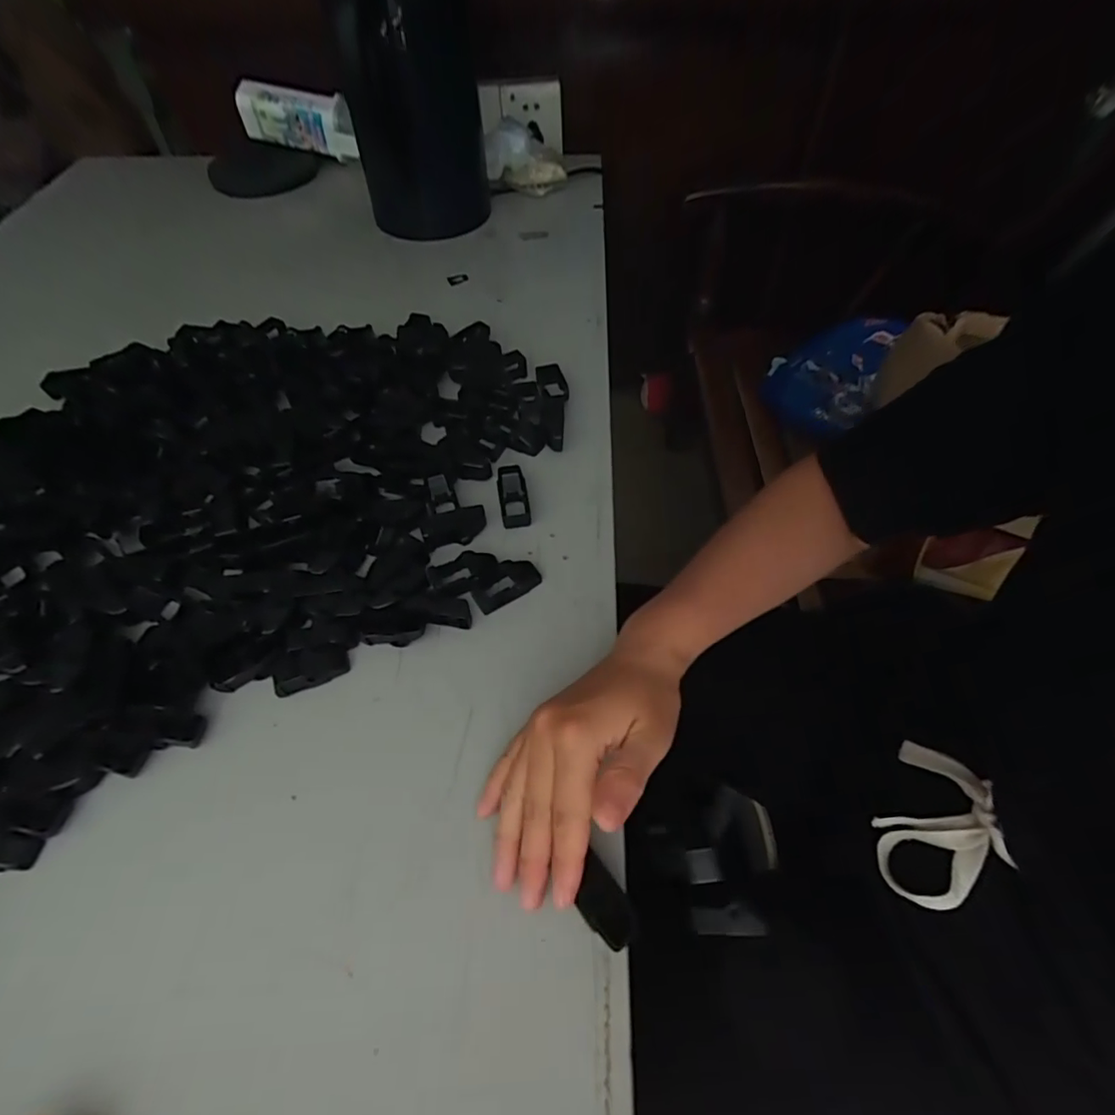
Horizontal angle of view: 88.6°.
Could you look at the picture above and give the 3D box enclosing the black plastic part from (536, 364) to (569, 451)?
[{"bbox_3d":[-0.003,-0.134,0.502,0.027,0.012,0.094,-4,55,-1],"label":"black plastic part"}]

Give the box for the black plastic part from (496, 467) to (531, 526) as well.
[{"bbox_3d":[-0.034,-0.048,0.442,0.023,0.016,0.051,-9,55,-5],"label":"black plastic part"}]

